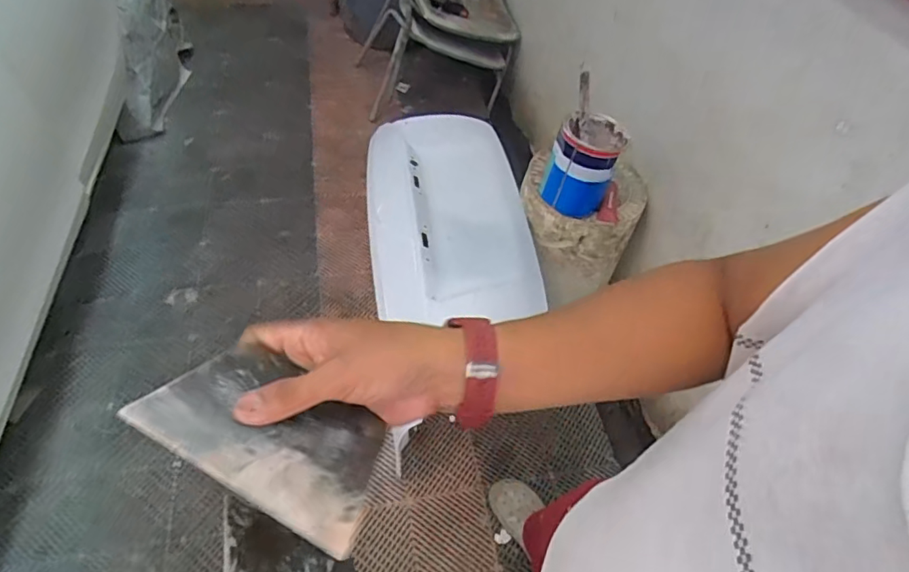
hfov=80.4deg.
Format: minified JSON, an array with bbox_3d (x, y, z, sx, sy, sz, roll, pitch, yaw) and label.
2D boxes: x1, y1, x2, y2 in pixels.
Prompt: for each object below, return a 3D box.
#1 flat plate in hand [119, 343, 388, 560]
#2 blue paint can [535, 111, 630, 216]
[{"bbox_3d":[-0.106,0.089,0.329,0.136,0.006,0.092,33,32,2],"label":"flat plate in hand"},{"bbox_3d":[0.321,-0.308,1.362,0.169,0.205,0.162,13,53,5],"label":"blue paint can"}]

